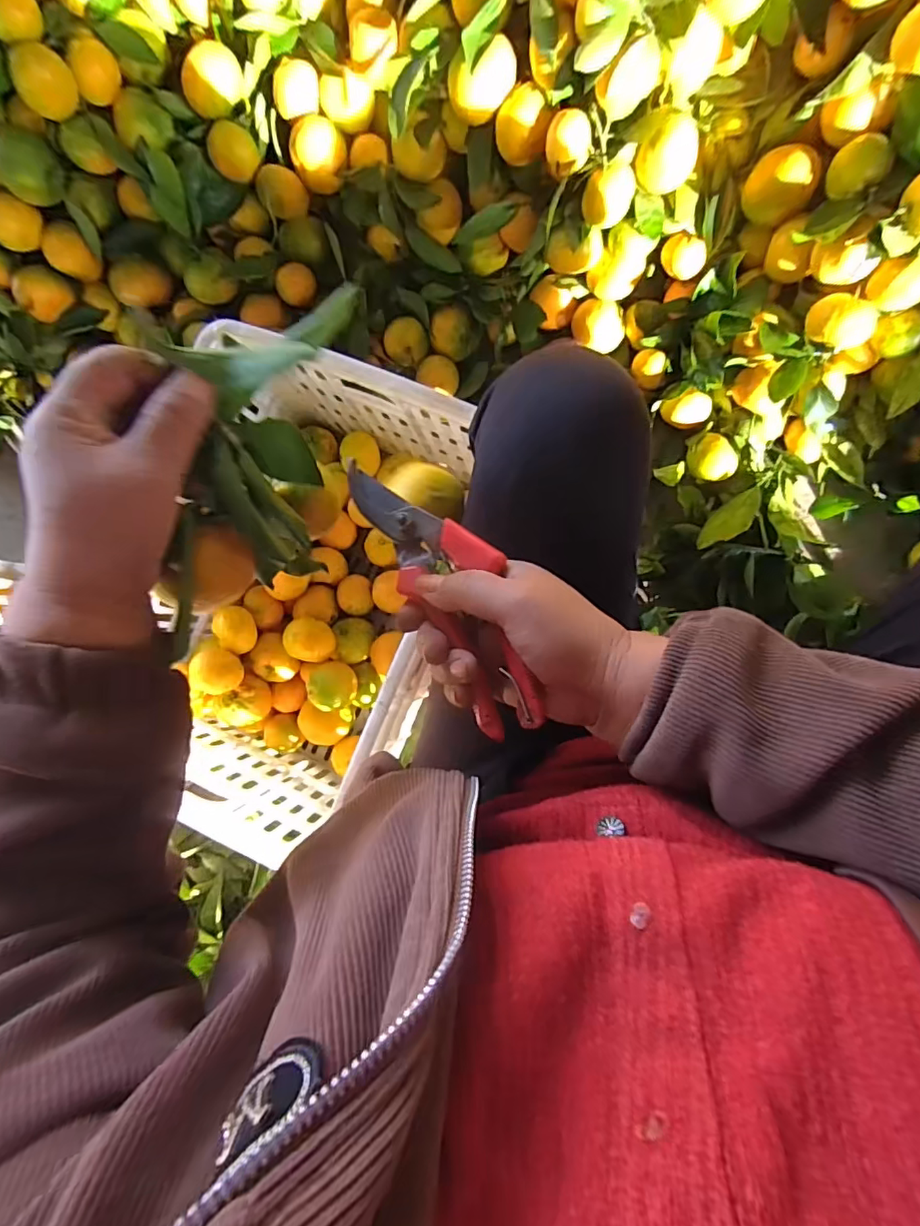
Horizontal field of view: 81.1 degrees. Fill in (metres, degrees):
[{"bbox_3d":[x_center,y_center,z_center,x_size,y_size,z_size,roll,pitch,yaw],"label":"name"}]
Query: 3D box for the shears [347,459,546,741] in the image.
[{"bbox_3d":[-0.004,-0.019,0.299,0.055,0.013,0.178,-32,75,6],"label":"shears"}]

